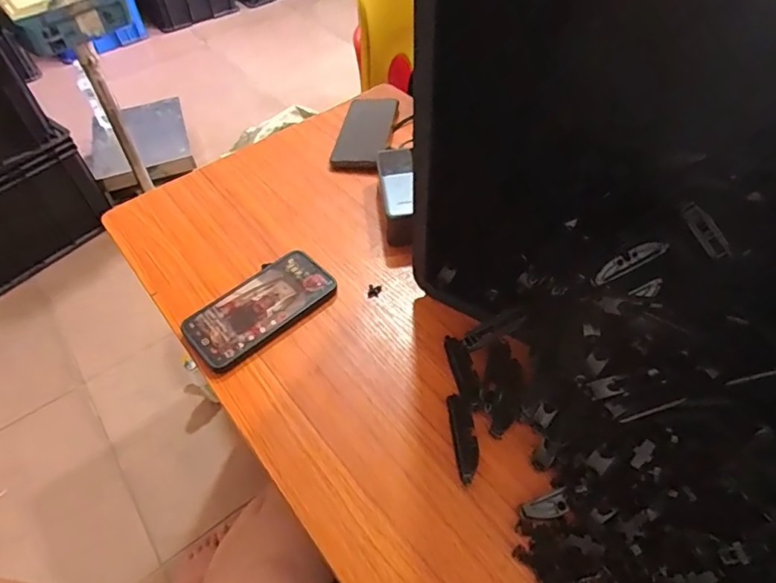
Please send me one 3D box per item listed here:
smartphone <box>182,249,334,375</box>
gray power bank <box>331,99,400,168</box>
[{"bbox_3d":[-0.138,0.018,0.546,0.161,0.018,0.081,-39,59,-24],"label":"smartphone"},{"bbox_3d":[-0.035,-0.235,0.745,0.075,0.020,0.166,7,53,10],"label":"gray power bank"}]

